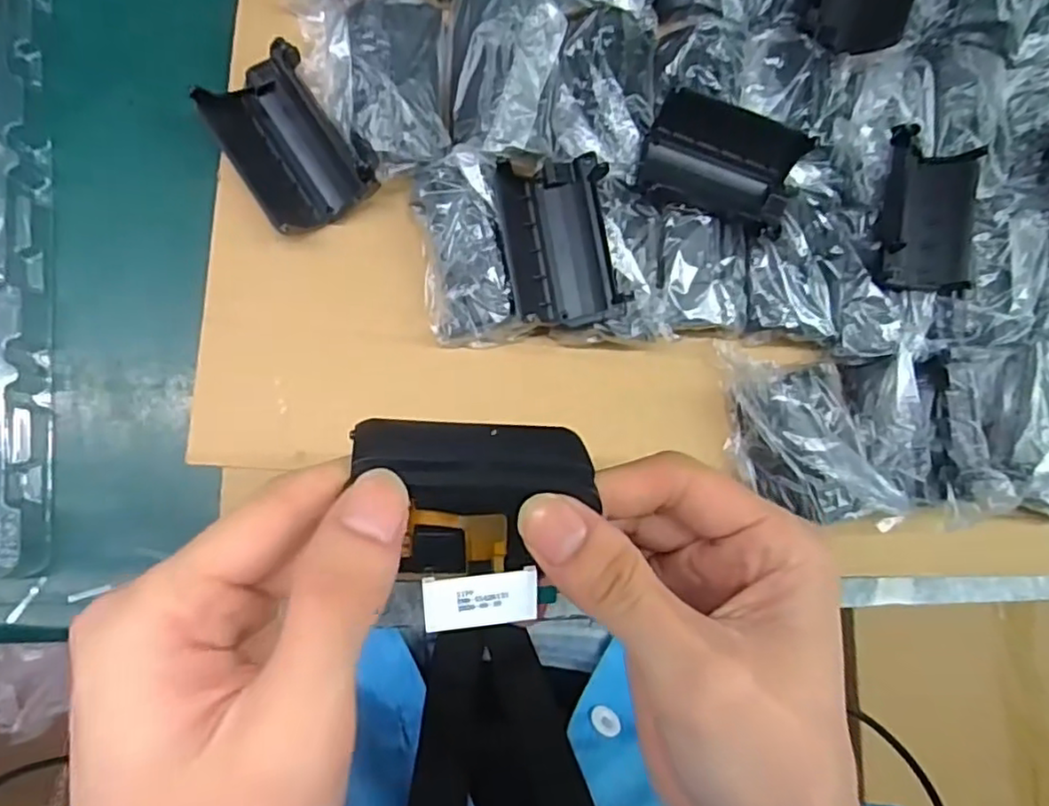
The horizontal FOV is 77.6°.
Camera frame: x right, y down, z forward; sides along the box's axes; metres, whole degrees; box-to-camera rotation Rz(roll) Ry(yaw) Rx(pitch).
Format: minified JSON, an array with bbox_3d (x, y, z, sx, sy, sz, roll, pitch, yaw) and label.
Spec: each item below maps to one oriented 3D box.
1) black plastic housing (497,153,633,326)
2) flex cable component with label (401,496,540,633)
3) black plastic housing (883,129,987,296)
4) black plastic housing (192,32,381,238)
[{"bbox_3d":[0.013,-0.069,0.280,0.046,0.017,0.070,-10,88,-9],"label":"black plastic housing"},{"bbox_3d":[-0.013,0.045,0.177,0.033,0.009,0.033,-3,86,-9],"label":"flex cable component with label"},{"bbox_3d":[0.192,-0.090,0.311,0.045,0.021,0.071,5,85,-8],"label":"black plastic housing"},{"bbox_3d":[-0.099,-0.109,0.275,0.049,0.019,0.070,-33,91,-9],"label":"black plastic housing"}]

